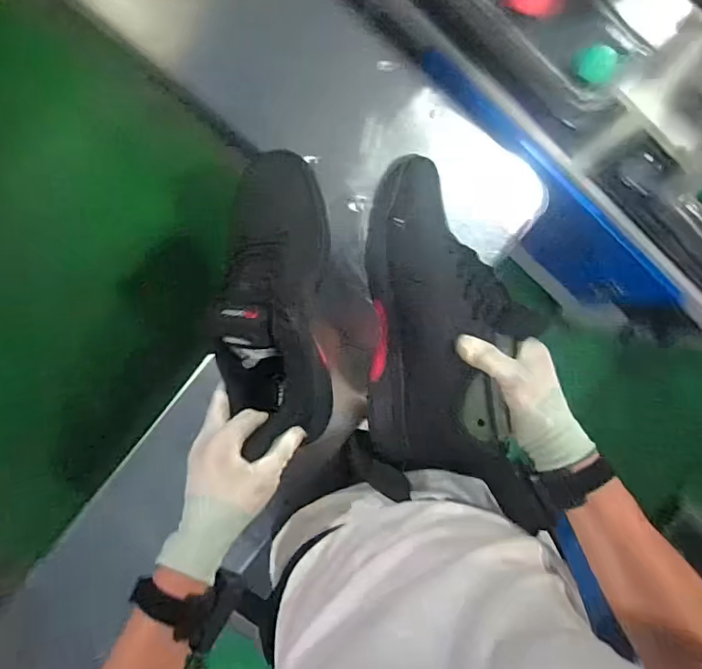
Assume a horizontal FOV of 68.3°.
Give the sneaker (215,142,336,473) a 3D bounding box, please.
[{"bbox_3d":[-0.078,-0.035,0.531,0.115,0.091,0.280,1,94,-7],"label":"sneaker"}]

